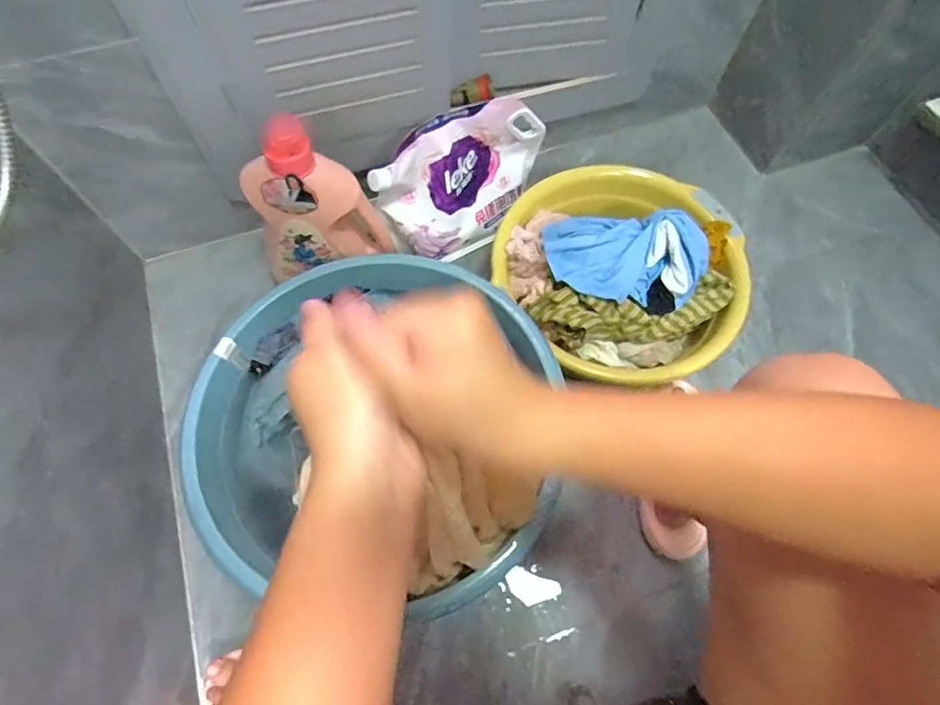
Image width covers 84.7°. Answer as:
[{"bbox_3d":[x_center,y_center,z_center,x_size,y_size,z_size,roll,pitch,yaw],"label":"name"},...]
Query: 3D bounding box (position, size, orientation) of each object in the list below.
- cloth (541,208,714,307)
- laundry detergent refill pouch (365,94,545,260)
[{"bbox_3d":[0.212,-0.126,0.710,0.225,0.078,0.136,9,66,3],"label":"cloth"},{"bbox_3d":[-0.006,-0.266,0.813,0.289,0.218,0.066,-27,69,-12],"label":"laundry detergent refill pouch"}]

